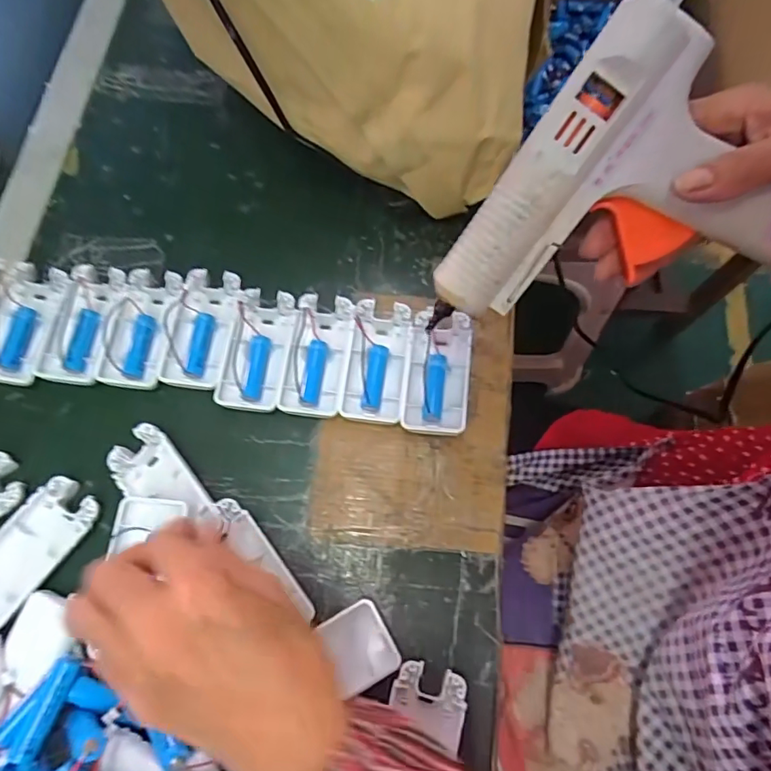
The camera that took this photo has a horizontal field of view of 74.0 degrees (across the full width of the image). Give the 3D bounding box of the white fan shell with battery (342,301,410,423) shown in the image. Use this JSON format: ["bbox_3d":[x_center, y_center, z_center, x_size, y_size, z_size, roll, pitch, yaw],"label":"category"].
[{"bbox_3d":[-0.006,-0.018,0.381,0.043,0.015,0.091,6,71,3],"label":"white fan shell with battery"}]

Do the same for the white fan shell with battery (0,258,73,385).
[{"bbox_3d":[-0.279,-0.050,0.387,0.049,0.023,0.095,6,71,3],"label":"white fan shell with battery"}]

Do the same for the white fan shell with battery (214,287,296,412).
[{"bbox_3d":[-0.097,-0.028,0.384,0.046,0.014,0.092,6,72,3],"label":"white fan shell with battery"}]

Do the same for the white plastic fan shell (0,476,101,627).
[{"bbox_3d":[-0.240,0.108,0.341,0.049,0.009,0.096,34,75,11],"label":"white plastic fan shell"}]

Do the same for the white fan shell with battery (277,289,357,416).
[{"bbox_3d":[-0.050,-0.024,0.381,0.044,0.017,0.093,7,72,3],"label":"white fan shell with battery"}]

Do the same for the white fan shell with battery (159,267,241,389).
[{"bbox_3d":[-0.142,-0.047,0.387,0.044,0.030,0.093,5,71,2],"label":"white fan shell with battery"}]

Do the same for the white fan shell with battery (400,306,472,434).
[{"bbox_3d":[0.038,-0.011,0.379,0.045,0.022,0.095,6,72,3],"label":"white fan shell with battery"}]

